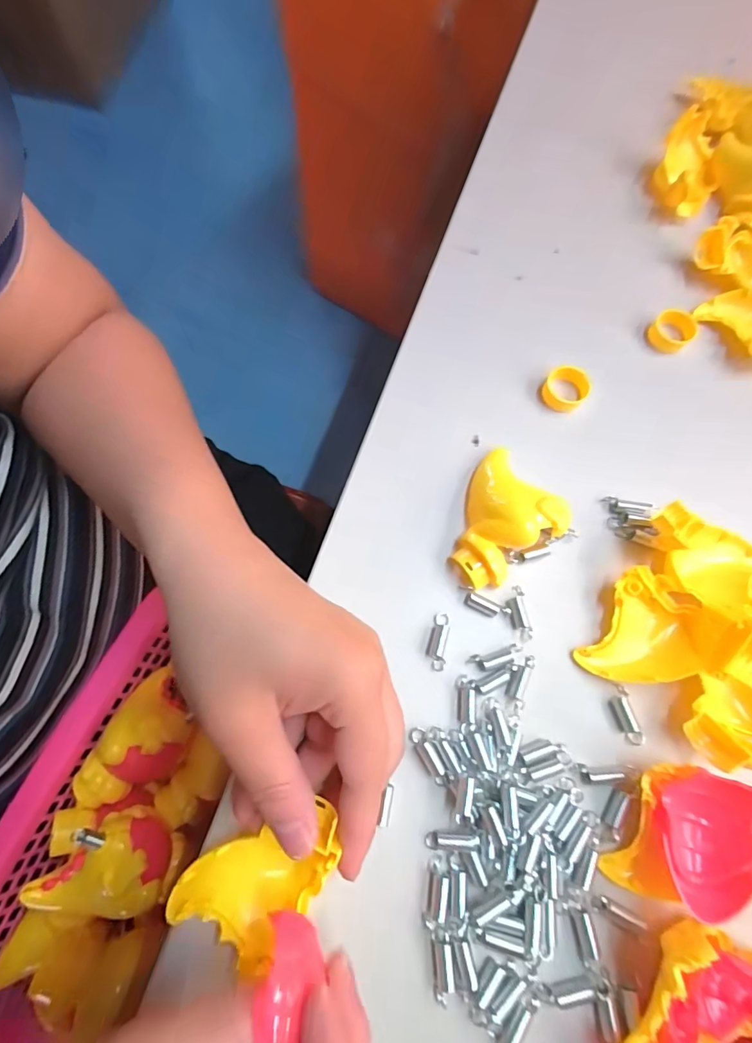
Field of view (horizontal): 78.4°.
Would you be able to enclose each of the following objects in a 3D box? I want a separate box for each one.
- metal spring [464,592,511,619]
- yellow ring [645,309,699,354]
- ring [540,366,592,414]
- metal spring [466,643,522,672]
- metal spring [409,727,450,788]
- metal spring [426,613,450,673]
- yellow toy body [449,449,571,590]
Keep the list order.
[{"bbox_3d":[0.057,0.044,0.236,0.023,0.006,0.007,27,74,7],"label":"metal spring"},{"bbox_3d":[0.186,-0.120,0.289,0.031,0.012,0.024,-42,78,-13],"label":"yellow ring"},{"bbox_3d":[0.112,-0.078,0.273,0.024,0.015,0.024,1,72,-2],"label":"ring"},{"bbox_3d":[0.061,0.068,0.230,0.028,0.005,0.009,-14,73,-6],"label":"metal spring"},{"bbox_3d":[0.025,0.110,0.215,0.008,0.007,0.028,-28,75,-10],"label":"metal spring"},{"bbox_3d":[0.032,0.060,0.231,0.009,0.009,0.028,8,72,1],"label":"metal spring"},{"bbox_3d":[0.061,-0.003,0.240,0.060,0.026,0.054,-36,77,-12],"label":"yellow toy body"}]

